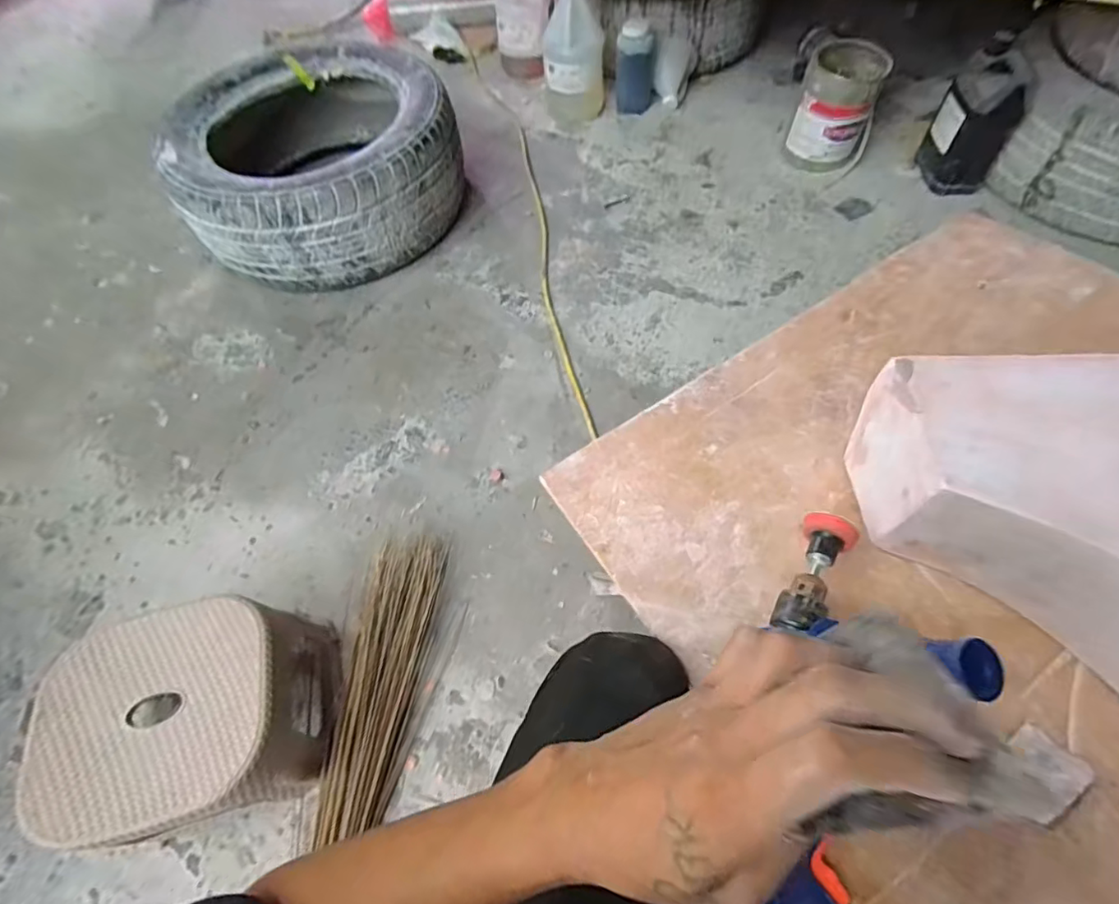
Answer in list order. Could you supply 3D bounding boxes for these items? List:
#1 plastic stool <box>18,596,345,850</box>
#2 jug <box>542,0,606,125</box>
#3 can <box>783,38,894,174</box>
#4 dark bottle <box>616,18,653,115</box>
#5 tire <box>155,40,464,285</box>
[{"bbox_3d":[-0.435,0.330,0.676,0.273,0.193,0.230,-10,60,-2],"label":"plastic stool"},{"bbox_3d":[0.037,-1.026,1.404,0.160,0.275,0.137,-2,60,3],"label":"jug"},{"bbox_3d":[0.636,-0.781,1.254,0.176,0.208,0.162,20,63,15],"label":"can"},{"bbox_3d":[0.198,-1.001,1.427,0.101,0.182,0.080,-1,60,4],"label":"dark bottle"},{"bbox_3d":[-0.550,-0.657,1.238,0.574,0.238,0.617,-33,63,-14],"label":"tire"}]

